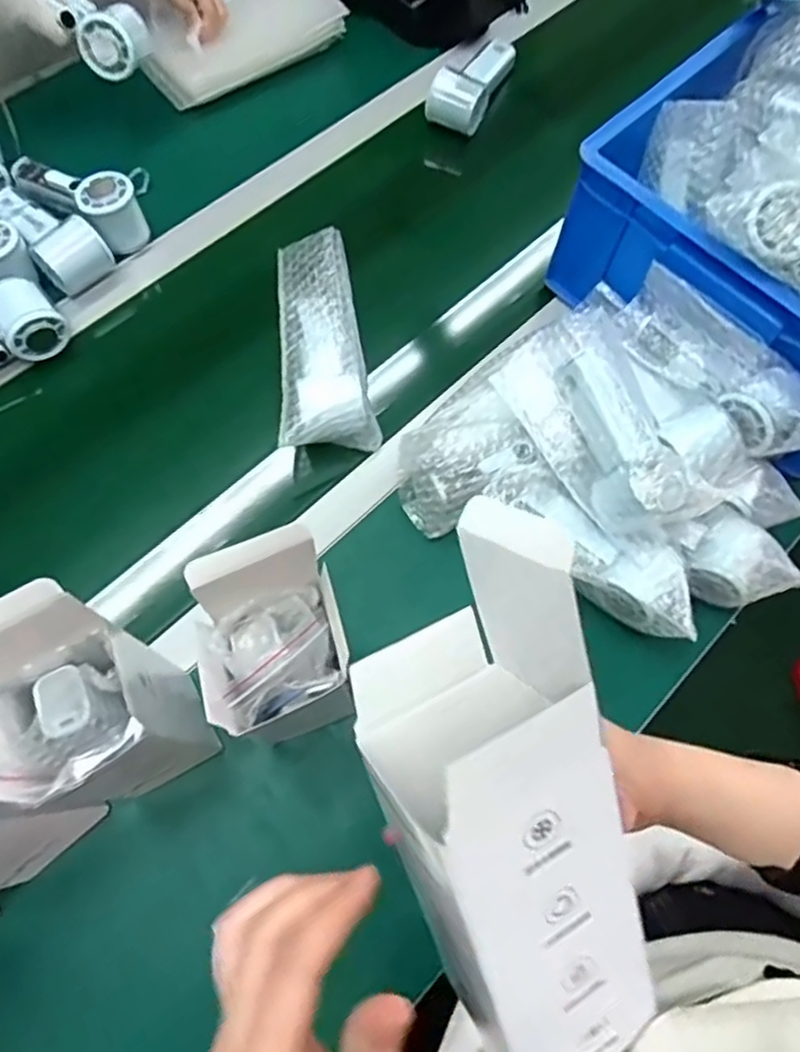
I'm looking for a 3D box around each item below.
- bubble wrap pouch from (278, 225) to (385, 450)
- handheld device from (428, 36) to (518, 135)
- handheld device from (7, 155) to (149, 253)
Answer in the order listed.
[{"bbox_3d":[-0.079,-0.173,0.635,0.083,0.068,0.201,-10,70,-7],"label":"bubble wrap pouch"},{"bbox_3d":[0.093,-0.538,0.791,0.062,0.044,0.174,25,70,6],"label":"handheld device"},{"bbox_3d":[-0.339,-0.349,0.702,0.160,0.052,0.056,34,71,10],"label":"handheld device"}]

